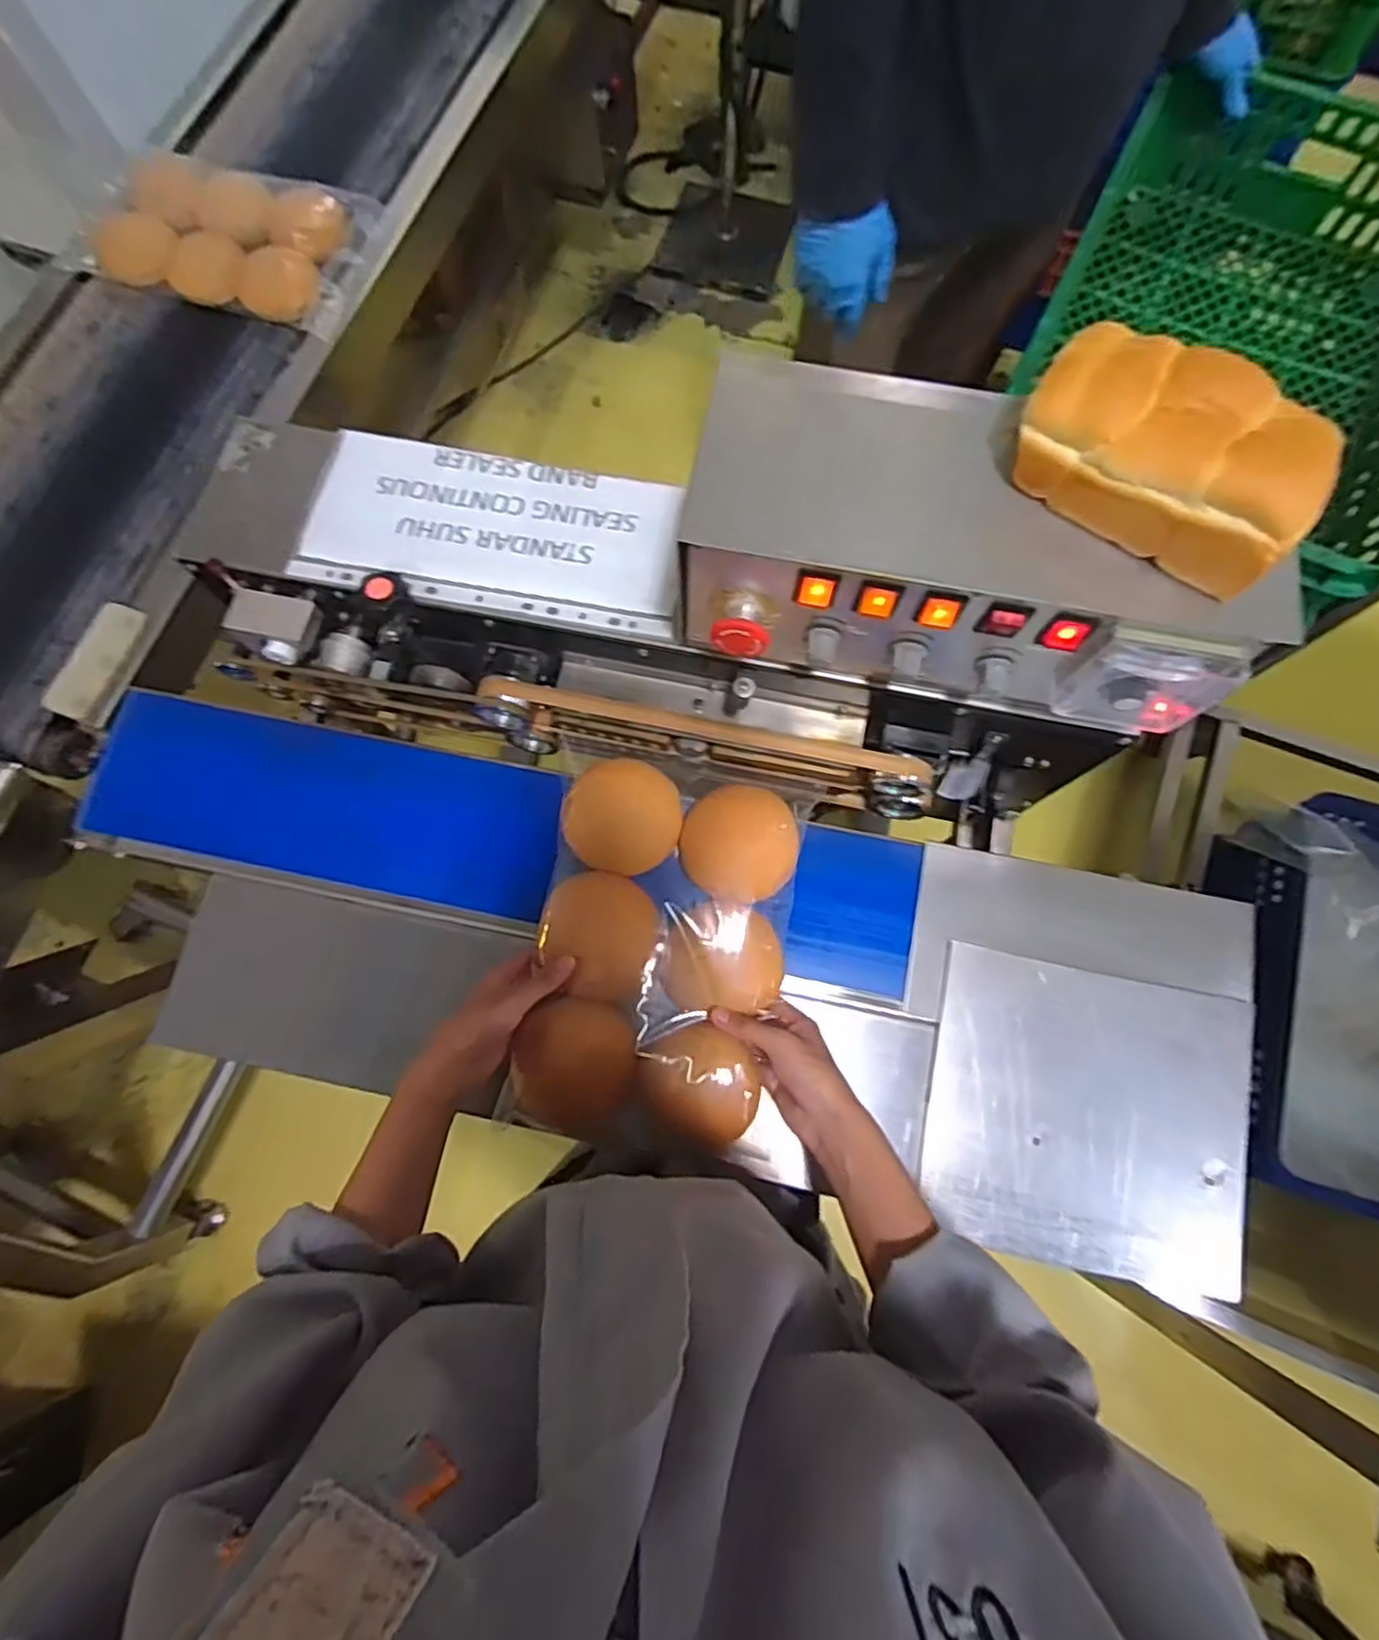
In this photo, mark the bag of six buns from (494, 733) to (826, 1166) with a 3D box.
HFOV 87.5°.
[{"bbox_3d":[-0.029,0.100,0.590,0.204,0.063,0.318,11,76,5],"label":"bag of six buns"}]

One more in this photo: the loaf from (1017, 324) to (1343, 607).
[{"bbox_3d":[0.255,-0.197,0.385,0.145,0.053,0.077,34,79,10],"label":"loaf"}]

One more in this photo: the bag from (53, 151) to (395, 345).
[{"bbox_3d":[-0.608,-0.768,0.935,0.382,0.043,0.221,18,77,6],"label":"bag"}]

